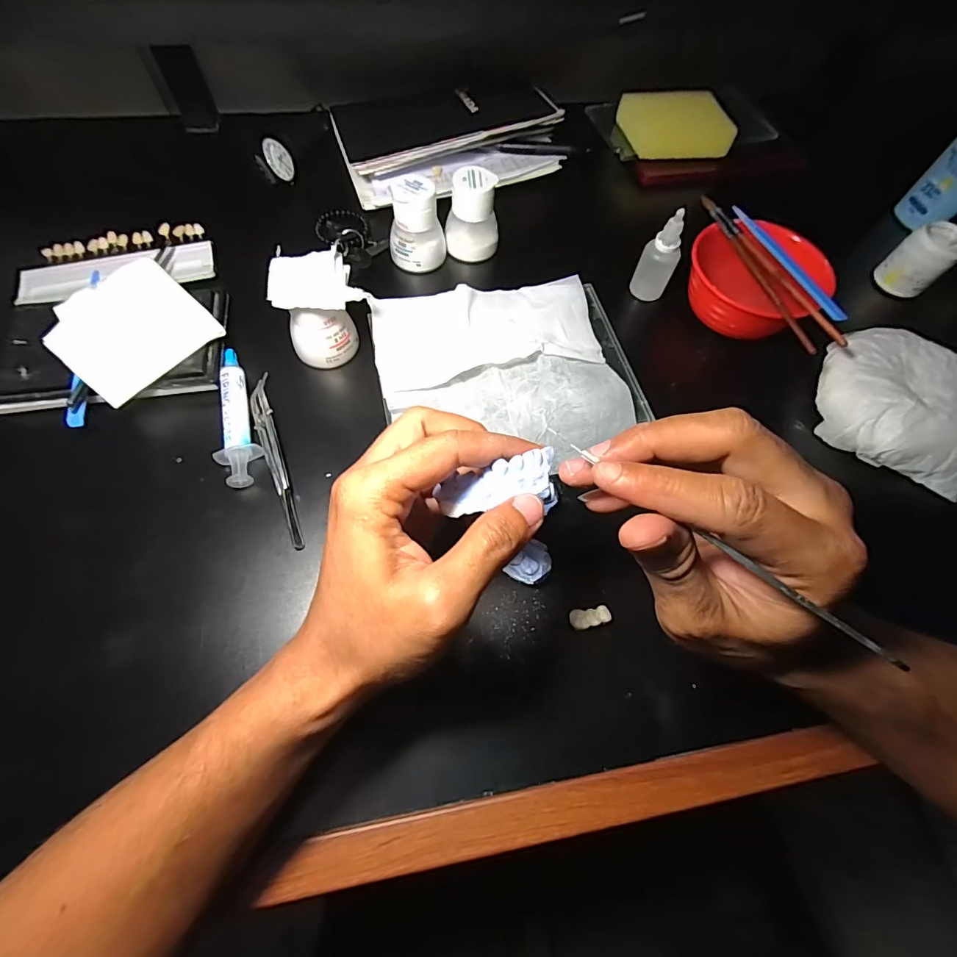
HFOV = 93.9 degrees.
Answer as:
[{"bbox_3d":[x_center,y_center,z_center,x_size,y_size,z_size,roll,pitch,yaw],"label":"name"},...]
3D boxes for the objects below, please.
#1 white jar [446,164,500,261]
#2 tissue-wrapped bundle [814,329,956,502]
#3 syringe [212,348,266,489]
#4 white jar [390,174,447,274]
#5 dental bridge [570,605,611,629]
[{"bbox_3d":[-0.006,-0.234,0.401,0.046,0.064,0.040,-2,66,-5],"label":"white jar"},{"bbox_3d":[0.331,-0.058,0.344,0.119,0.041,0.119,19,66,5],"label":"tissue-wrapped bundle"},{"bbox_3d":[-0.178,-0.047,0.323,0.025,0.019,0.116,-16,67,-11],"label":"syringe"},{"bbox_3d":[-0.054,-0.219,0.390,0.047,0.063,0.045,1,65,-3],"label":"white jar"},{"bbox_3d":[0.070,0.087,0.280,0.024,0.006,0.011,-7,66,-7],"label":"dental bridge"}]

